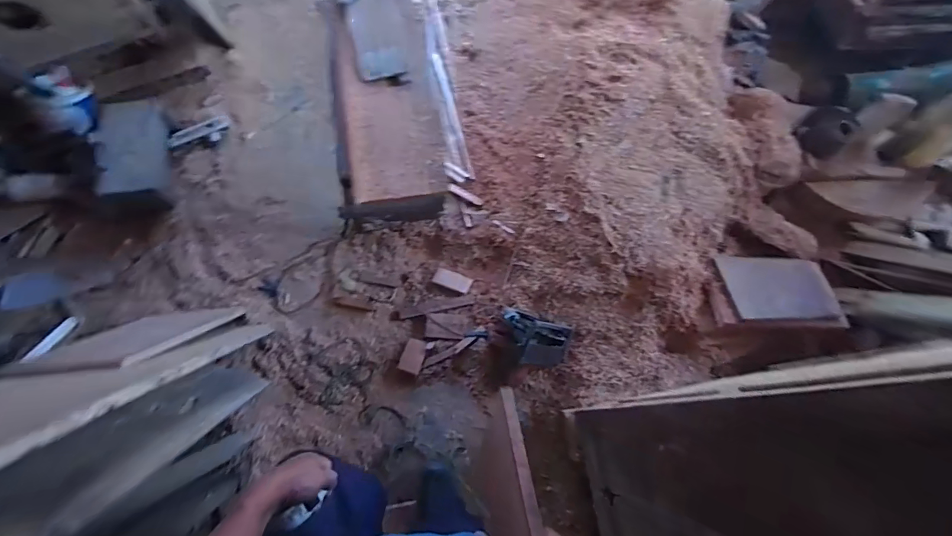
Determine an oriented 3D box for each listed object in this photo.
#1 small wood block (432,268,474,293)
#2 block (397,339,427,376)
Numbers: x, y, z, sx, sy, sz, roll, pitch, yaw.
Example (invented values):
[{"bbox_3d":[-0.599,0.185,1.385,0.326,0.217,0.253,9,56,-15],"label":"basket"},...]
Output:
[{"bbox_3d":[-0.082,0.042,1.569,0.131,0.026,0.057,19,73,9],"label":"small wood block"},{"bbox_3d":[-0.205,0.288,1.490,0.069,0.011,0.127,15,45,1],"label":"block"}]

